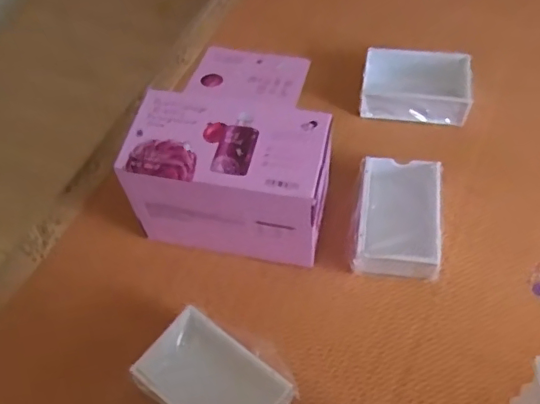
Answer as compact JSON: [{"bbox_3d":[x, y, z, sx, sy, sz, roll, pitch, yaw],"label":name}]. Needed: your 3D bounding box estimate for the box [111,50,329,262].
[{"bbox_3d":[-0.038,-0.076,0.869,0.266,0.203,0.259,9,59,10],"label":"box"}]

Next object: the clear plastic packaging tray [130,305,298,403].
[{"bbox_3d":[-0.073,0.245,0.757,0.188,0.064,0.129,32,65,22],"label":"clear plastic packaging tray"}]

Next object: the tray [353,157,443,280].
[{"bbox_3d":[0.197,0.026,0.873,0.127,0.054,0.196,5,58,8],"label":"tray"}]

